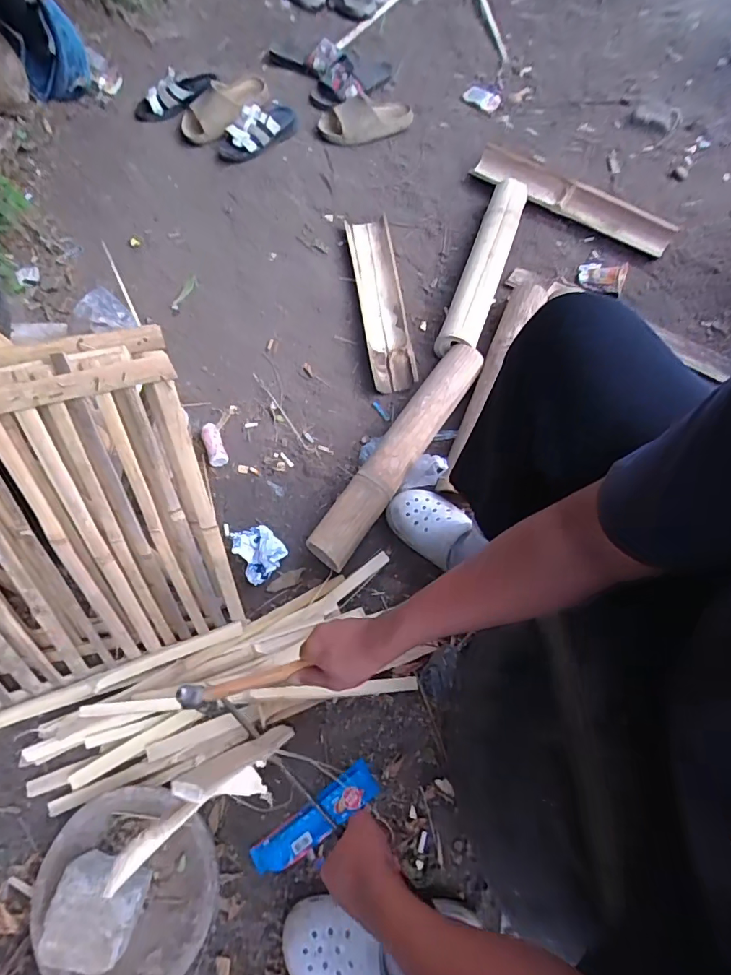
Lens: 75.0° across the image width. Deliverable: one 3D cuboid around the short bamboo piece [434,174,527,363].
[{"bbox_3d":[0.290,-0.535,1.146,0.089,0.092,0.543,18,68,11],"label":"short bamboo piece"}]

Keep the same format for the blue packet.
[{"bbox_3d":[-0.074,0.508,0.730,0.209,0.025,0.053,-36,74,-6],"label":"blue packet"}]

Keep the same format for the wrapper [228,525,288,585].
[{"bbox_3d":[-0.196,0.118,0.886,0.085,0.050,0.103,-30,68,-10],"label":"wrapper"}]

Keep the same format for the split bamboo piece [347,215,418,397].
[{"bbox_3d":[0.039,-0.453,1.132,0.110,0.040,0.507,-8,70,-4],"label":"split bamboo piece"}]

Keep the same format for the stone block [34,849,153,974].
[{"bbox_3d":[-0.357,0.573,0.644,0.107,0.085,0.106,8,66,10],"label":"stone block"}]

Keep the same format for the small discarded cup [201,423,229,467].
[{"bbox_3d":[-0.313,-0.086,0.985,0.040,0.038,0.090,-24,67,-7],"label":"small discarded cup"}]

